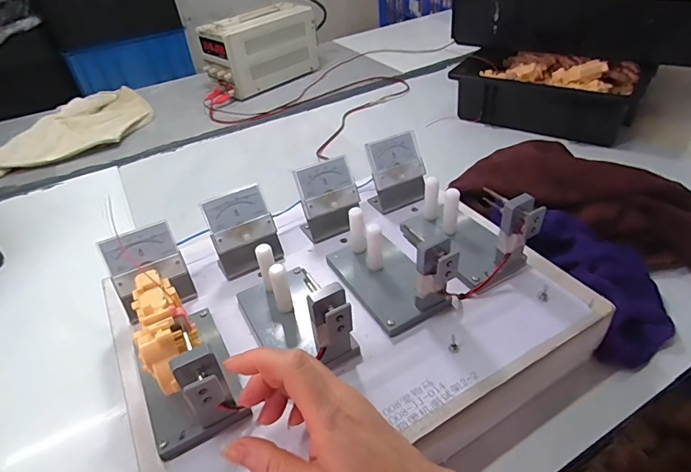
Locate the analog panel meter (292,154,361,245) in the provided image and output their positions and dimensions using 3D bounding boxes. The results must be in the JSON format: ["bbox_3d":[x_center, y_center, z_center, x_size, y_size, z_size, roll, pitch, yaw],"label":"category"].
[{"bbox_3d":[-0.015,-0.037,0.482,0.067,0.072,0.057,-21,41,-18],"label":"analog panel meter"}]

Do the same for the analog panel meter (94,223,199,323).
[{"bbox_3d":[-0.185,0.034,0.412,0.063,0.071,0.043,-24,42,-22],"label":"analog panel meter"}]

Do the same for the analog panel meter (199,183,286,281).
[{"bbox_3d":[-0.106,-0.004,0.450,0.064,0.072,0.042,-23,42,-20],"label":"analog panel meter"}]

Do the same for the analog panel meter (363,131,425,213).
[{"bbox_3d":[0.062,-0.075,0.522,0.067,0.076,0.044,-19,41,-16],"label":"analog panel meter"}]

